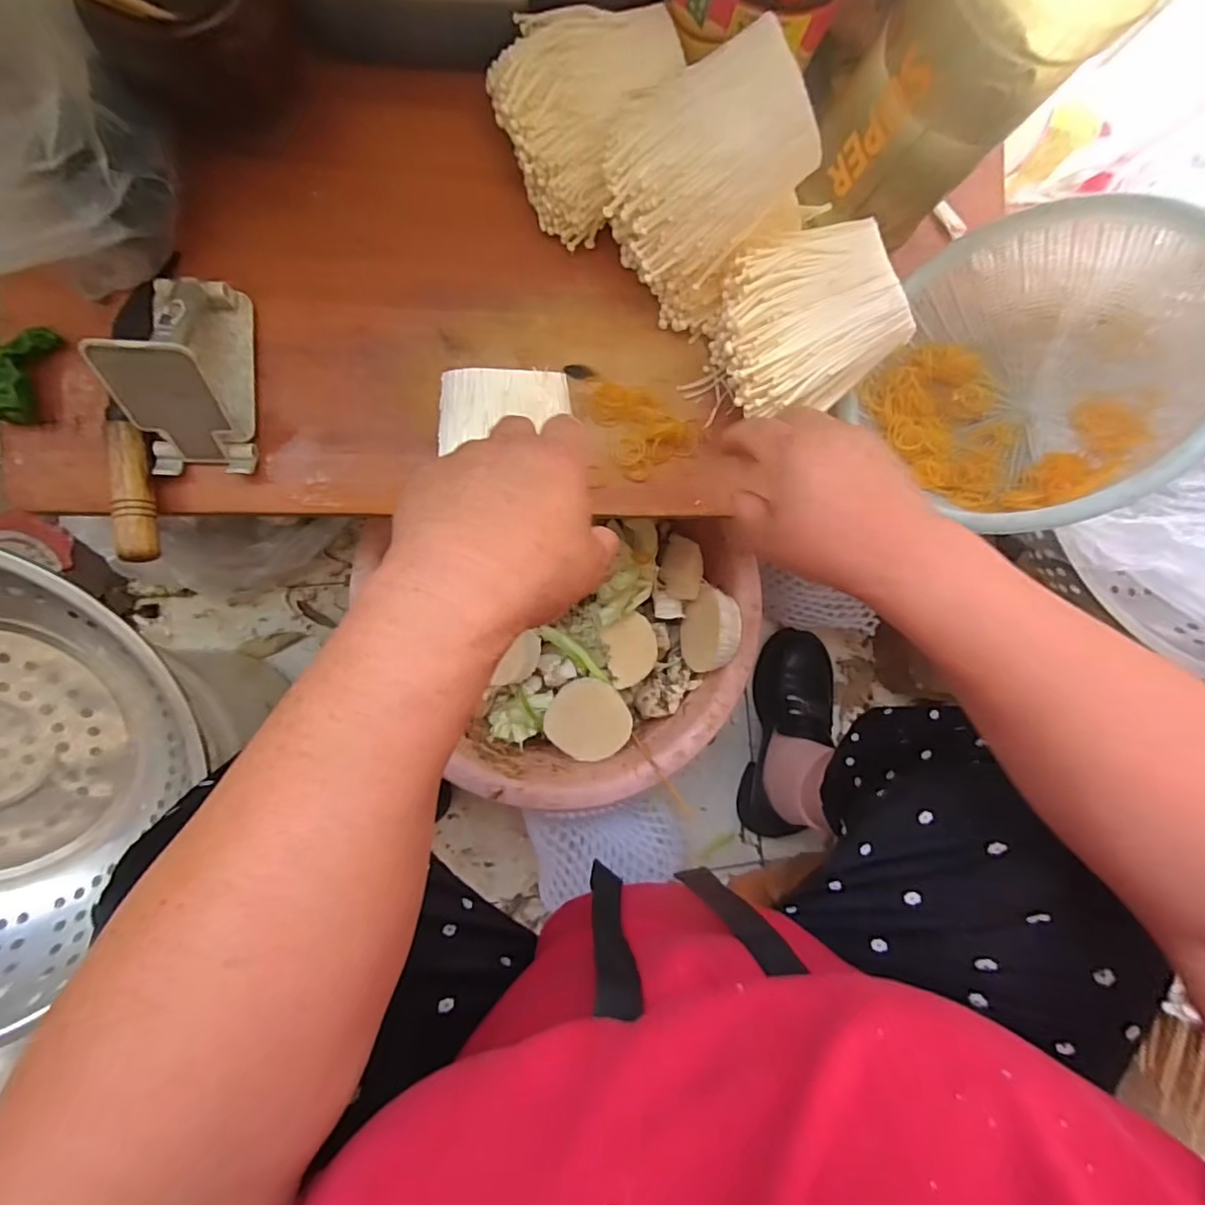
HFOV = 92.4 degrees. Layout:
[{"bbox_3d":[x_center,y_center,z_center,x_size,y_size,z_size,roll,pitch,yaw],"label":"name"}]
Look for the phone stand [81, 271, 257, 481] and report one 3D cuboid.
[{"bbox_3d":[-0.284,-0.160,0.386,0.066,0.086,0.126,-2,88,-8],"label":"phone stand"}]

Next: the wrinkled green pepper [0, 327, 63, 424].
[{"bbox_3d":[-0.404,-0.159,0.400,0.021,0.025,0.068,17,85,-7],"label":"wrinkled green pepper"}]

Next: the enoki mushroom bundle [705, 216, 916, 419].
[{"bbox_3d":[0.136,-0.198,0.406,0.122,0.043,0.122,3,101,17],"label":"enoki mushroom bundle"}]

